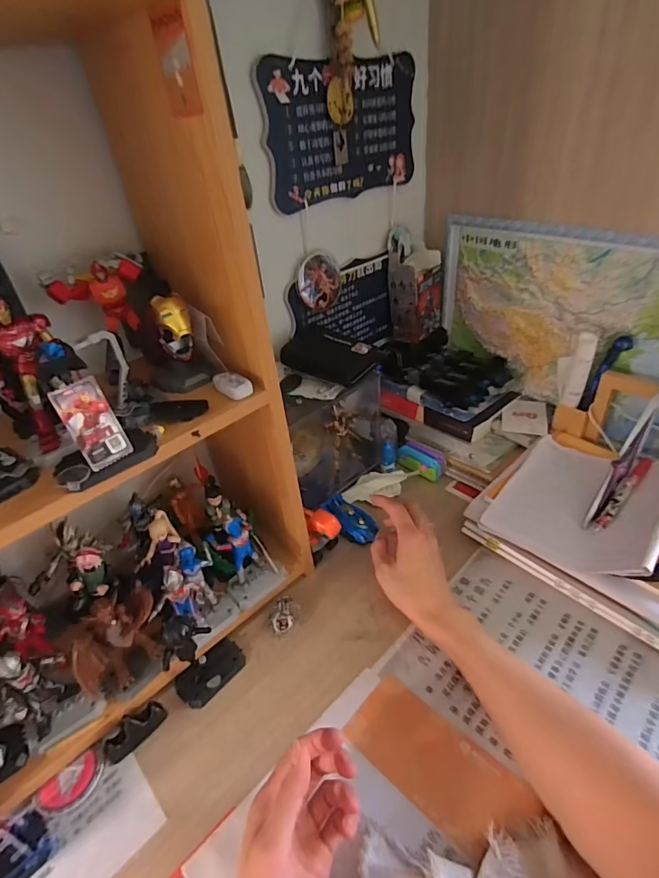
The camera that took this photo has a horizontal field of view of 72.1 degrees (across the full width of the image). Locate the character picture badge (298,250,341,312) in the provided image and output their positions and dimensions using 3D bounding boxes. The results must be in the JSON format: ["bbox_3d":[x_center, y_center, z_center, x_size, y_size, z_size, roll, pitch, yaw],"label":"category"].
[{"bbox_3d":[-0.012,-0.208,0.599,0.014,0.072,0.068,25,46,36],"label":"character picture badge"}]

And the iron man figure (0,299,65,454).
[{"bbox_3d":[-0.205,-0.042,0.317,0.047,0.104,0.028,-32,43,-31],"label":"iron man figure"}]

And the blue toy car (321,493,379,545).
[{"bbox_3d":[0.026,0.101,0.588,0.040,0.023,0.083,-29,41,-27],"label":"blue toy car"}]

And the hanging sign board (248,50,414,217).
[{"bbox_3d":[0.022,-0.374,0.550,0.244,0.136,0.010,-32,43,-31],"label":"hanging sign board"}]

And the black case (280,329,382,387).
[{"bbox_3d":[-0.006,-0.107,0.578,0.129,0.033,0.057,21,45,33],"label":"black case"}]

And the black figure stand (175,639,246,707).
[{"bbox_3d":[-0.117,0.233,0.453,0.066,0.010,0.038,-32,53,-31],"label":"black figure stand"}]

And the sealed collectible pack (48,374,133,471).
[{"bbox_3d":[-0.160,-0.010,0.307,0.004,0.058,0.031,6,33,44],"label":"sealed collectible pack"}]

